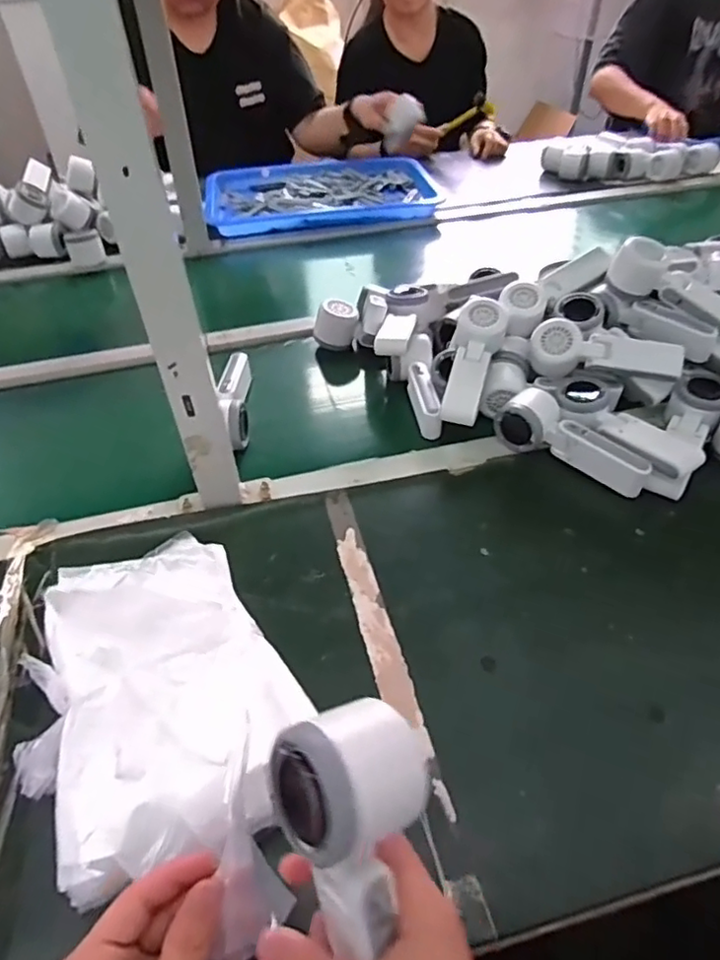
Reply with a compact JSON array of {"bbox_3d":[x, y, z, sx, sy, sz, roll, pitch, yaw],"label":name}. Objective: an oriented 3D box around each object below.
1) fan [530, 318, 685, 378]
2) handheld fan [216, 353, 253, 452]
[{"bbox_3d":[0.283,-0.146,0.699,0.165,0.038,0.060,8,78,4],"label":"fan"},{"bbox_3d":[-0.154,-0.104,0.735,0.033,0.050,0.169,-5,44,-3],"label":"handheld fan"}]

